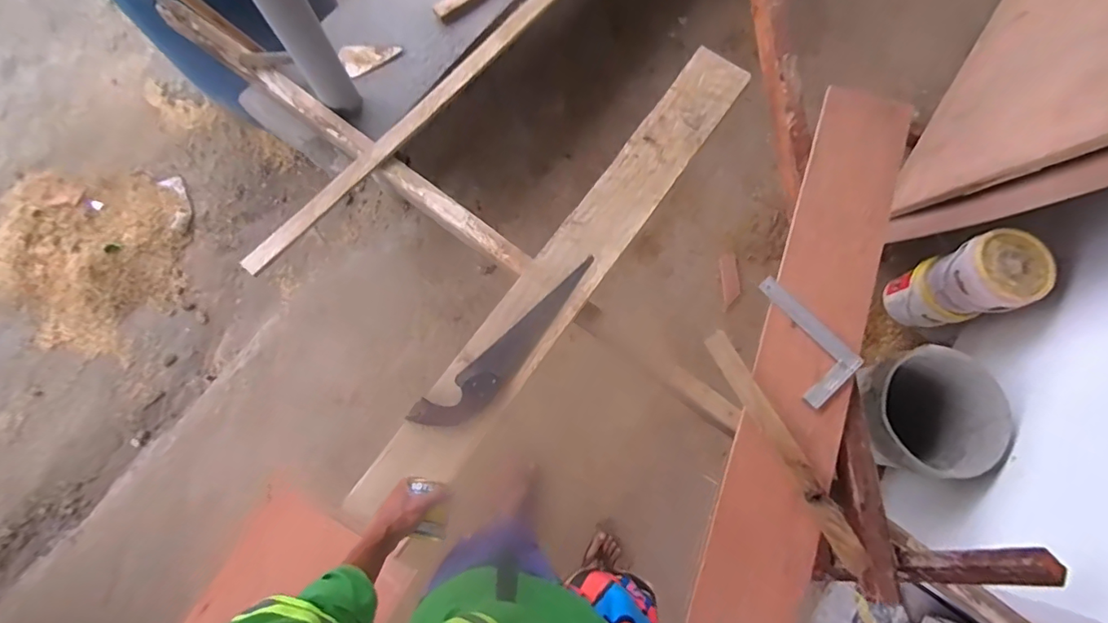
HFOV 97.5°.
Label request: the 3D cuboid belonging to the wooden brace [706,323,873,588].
[{"bbox_3d":[0.469,0.277,0.980,0.063,0.031,0.533,-29,78,-8],"label":"wooden brace"}]

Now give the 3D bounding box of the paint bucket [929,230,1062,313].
[{"bbox_3d":[1.155,-0.094,1.294,0.191,0.191,0.193,0,73,1],"label":"paint bucket"}]

